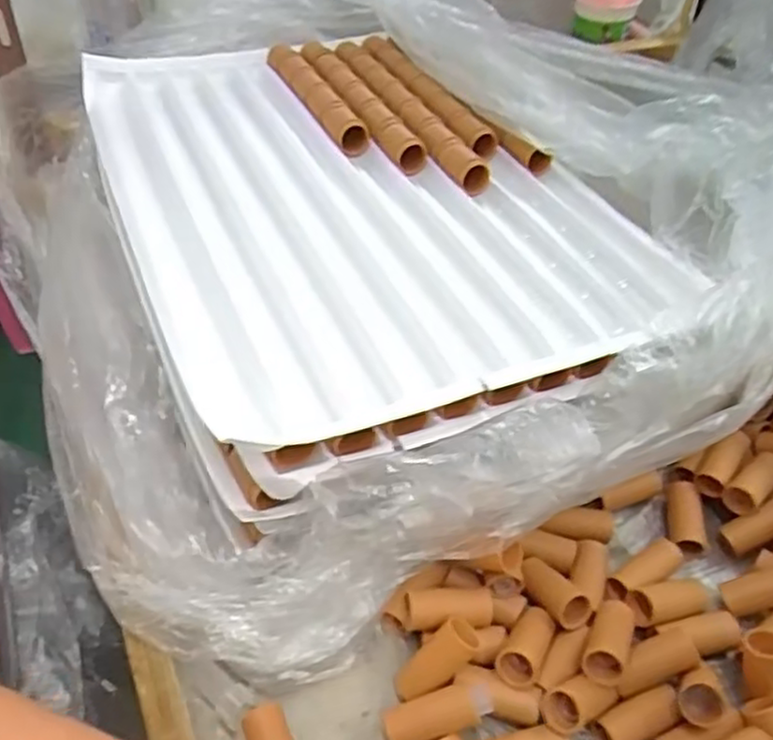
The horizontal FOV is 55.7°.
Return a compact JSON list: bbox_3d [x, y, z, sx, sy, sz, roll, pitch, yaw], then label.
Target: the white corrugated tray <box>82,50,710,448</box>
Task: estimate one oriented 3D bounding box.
[{"bbox_3d":[-0.023,-0.130,0.522,0.294,0.034,0.436,-16,48,-19],"label":"white corrugated tray"}]

